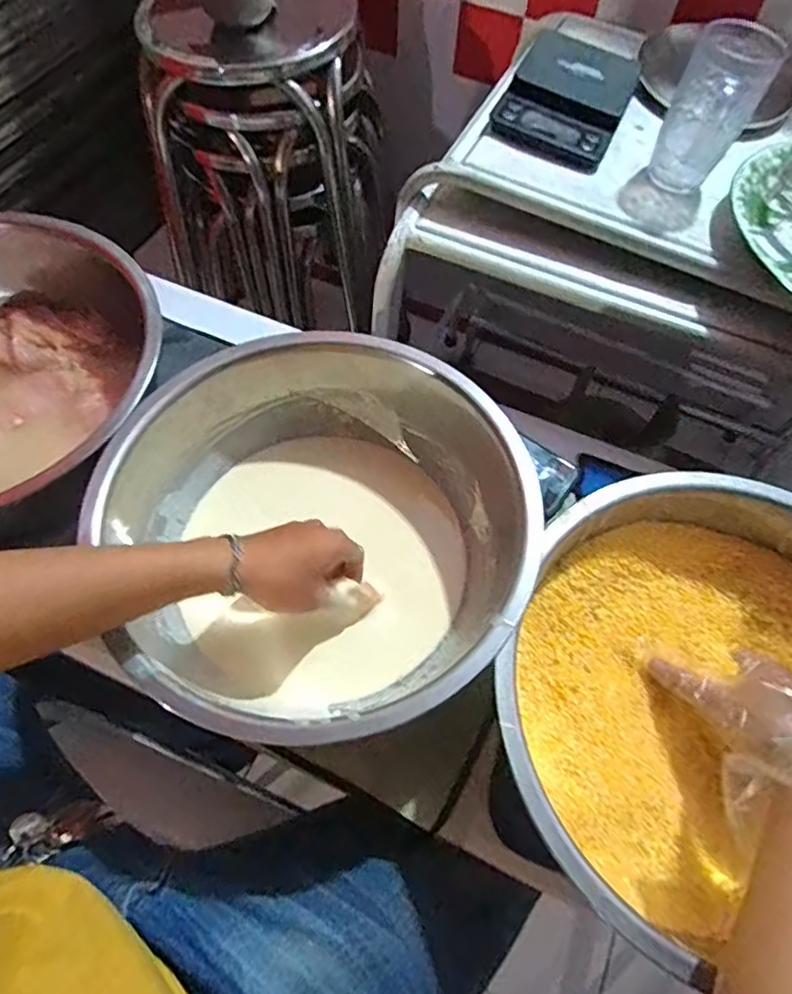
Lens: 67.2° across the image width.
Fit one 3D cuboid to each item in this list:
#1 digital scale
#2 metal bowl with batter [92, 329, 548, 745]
[{"bbox_3d":[0.191,-0.441,0.656,0.124,0.039,0.177,24,63,10],"label":"digital scale"},{"bbox_3d":[-0.066,0.033,0.534,0.329,0.126,0.350,1,62,-2],"label":"metal bowl with batter"}]

